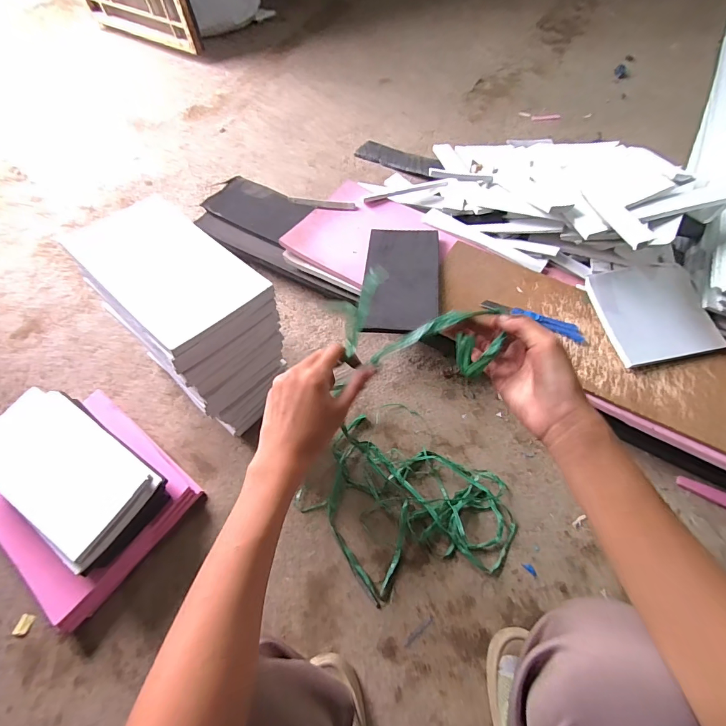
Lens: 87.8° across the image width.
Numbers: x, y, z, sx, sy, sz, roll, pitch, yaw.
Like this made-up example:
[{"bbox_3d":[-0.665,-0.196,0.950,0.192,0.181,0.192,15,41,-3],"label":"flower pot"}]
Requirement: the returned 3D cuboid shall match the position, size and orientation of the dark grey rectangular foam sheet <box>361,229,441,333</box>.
[{"bbox_3d":[0.082,-0.172,0.761,0.146,0.020,0.284,4,57,1],"label":"dark grey rectangular foam sheet"}]

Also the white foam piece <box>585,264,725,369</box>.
[{"bbox_3d":[0.538,-0.096,0.694,0.209,0.019,0.188,-10,67,-5],"label":"white foam piece"}]

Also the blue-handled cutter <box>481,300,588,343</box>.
[{"bbox_3d":[0.326,-0.087,0.719,0.190,0.014,0.043,25,64,16],"label":"blue-handled cutter"}]

